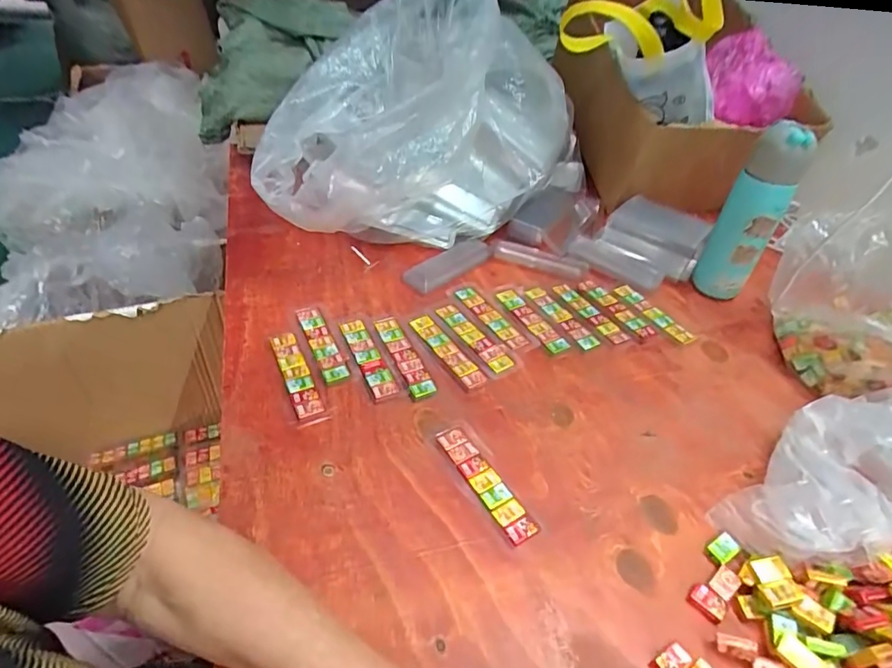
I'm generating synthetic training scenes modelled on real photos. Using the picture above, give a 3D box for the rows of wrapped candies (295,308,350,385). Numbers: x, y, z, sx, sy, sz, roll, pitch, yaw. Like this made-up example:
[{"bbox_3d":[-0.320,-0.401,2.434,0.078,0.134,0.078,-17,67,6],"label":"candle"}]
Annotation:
[{"bbox_3d":[-0.136,0.009,0.556,0.027,0.008,0.121,-17,46,-22],"label":"rows of wrapped candies"}]

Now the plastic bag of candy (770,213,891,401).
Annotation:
[{"bbox_3d":[0.423,-0.026,0.542,0.144,0.175,0.107,33,49,28],"label":"plastic bag of candy"}]

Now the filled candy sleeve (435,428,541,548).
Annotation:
[{"bbox_3d":[0.035,0.130,0.446,0.027,0.011,0.120,-22,48,-26],"label":"filled candy sleeve"}]

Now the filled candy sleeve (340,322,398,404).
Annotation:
[{"bbox_3d":[-0.083,0.025,0.543,0.026,0.008,0.116,-16,46,-21],"label":"filled candy sleeve"}]

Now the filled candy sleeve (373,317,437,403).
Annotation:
[{"bbox_3d":[-0.045,0.024,0.547,0.029,0.011,0.116,-16,46,-21],"label":"filled candy sleeve"}]

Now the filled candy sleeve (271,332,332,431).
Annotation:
[{"bbox_3d":[-0.150,0.045,0.514,0.028,0.011,0.124,-16,46,-21],"label":"filled candy sleeve"}]

